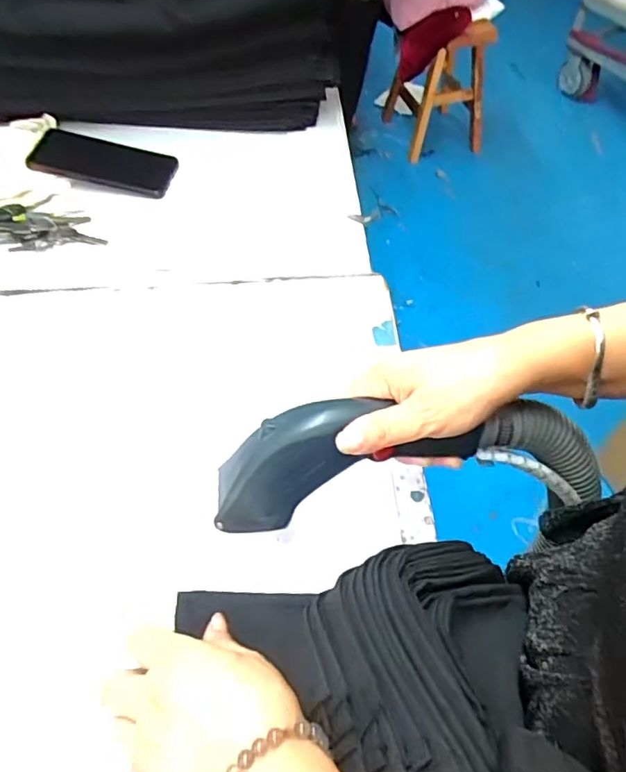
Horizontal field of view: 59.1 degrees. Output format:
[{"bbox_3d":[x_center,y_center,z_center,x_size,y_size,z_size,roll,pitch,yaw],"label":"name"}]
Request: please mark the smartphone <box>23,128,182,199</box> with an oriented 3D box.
[{"bbox_3d":[-0.252,-0.270,0.668,0.163,0.011,0.078,12,58,-1],"label":"smartphone"}]

